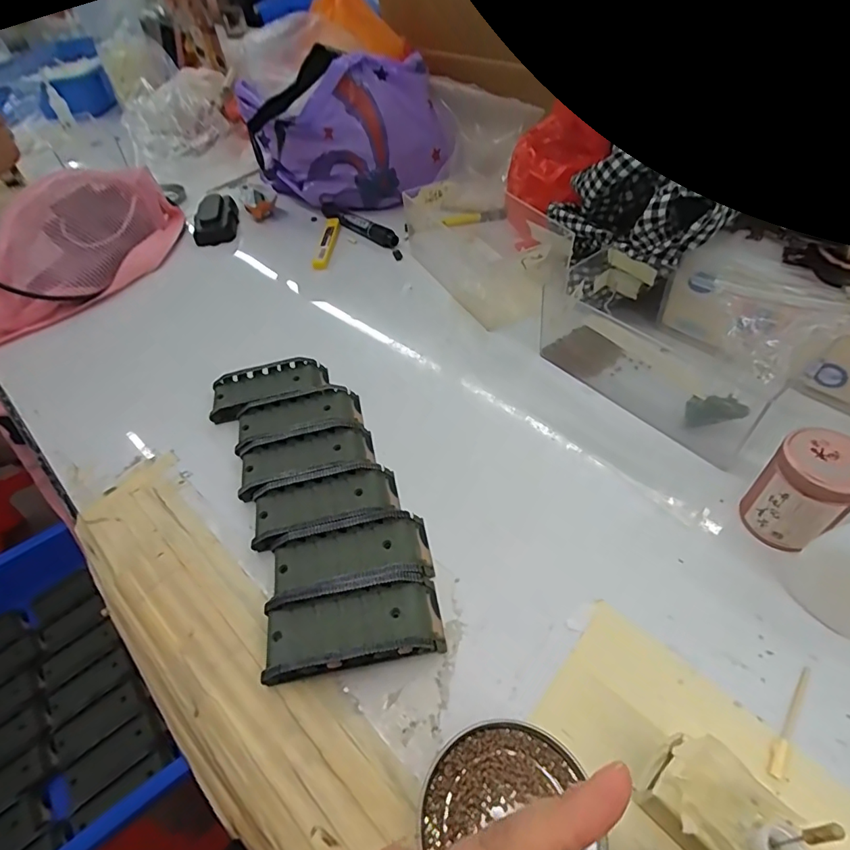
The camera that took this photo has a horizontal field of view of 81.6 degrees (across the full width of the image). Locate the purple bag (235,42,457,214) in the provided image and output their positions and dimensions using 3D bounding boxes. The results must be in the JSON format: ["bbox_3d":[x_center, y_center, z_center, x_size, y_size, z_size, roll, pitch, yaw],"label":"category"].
[{"bbox_3d":[-0.090,-0.357,0.612,0.242,0.165,0.101,-10,48,-2],"label":"purple bag"}]

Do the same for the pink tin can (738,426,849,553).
[{"bbox_3d":[0.219,0.039,0.286,0.043,0.065,0.042,-3,48,4],"label":"pink tin can"}]

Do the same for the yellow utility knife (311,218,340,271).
[{"bbox_3d":[-0.119,-0.224,0.599,0.015,0.010,0.103,1,48,7],"label":"yellow utility knife"}]

